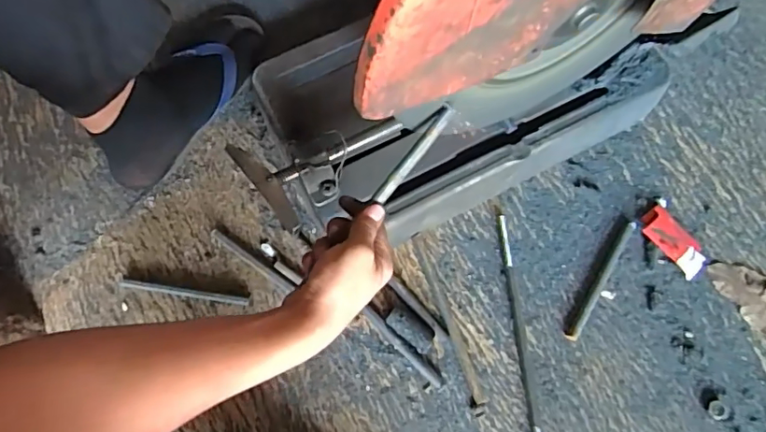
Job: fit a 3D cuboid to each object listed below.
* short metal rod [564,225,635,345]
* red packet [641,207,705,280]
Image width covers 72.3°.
[{"bbox_3d":[0.253,0.074,0.607,0.012,0.009,0.158,32,77,10],"label":"short metal rod"},{"bbox_3d":[0.343,0.030,0.619,0.042,0.016,0.085,-38,76,-9],"label":"red packet"}]

